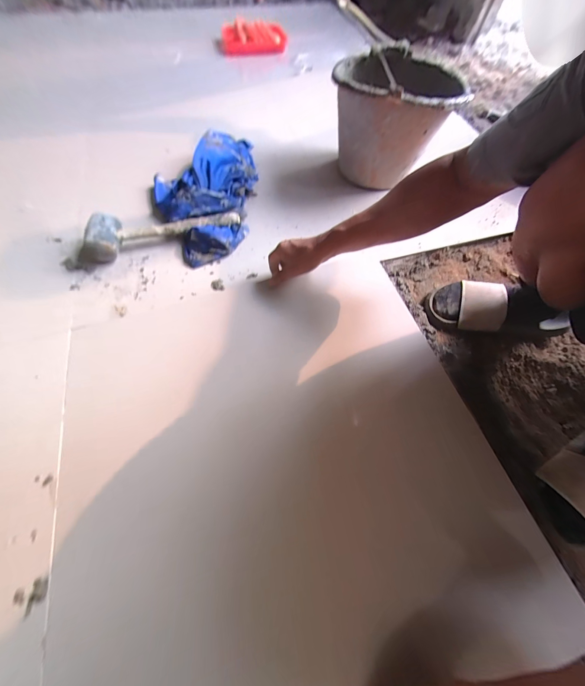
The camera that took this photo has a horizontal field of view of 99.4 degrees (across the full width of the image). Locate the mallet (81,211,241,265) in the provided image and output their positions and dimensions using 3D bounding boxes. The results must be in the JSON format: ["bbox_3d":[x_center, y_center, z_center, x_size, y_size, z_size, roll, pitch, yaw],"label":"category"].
[{"bbox_3d":[-0.278,-0.250,0.526,0.326,0.061,0.082,-19,67,-10],"label":"mallet"}]

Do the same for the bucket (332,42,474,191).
[{"bbox_3d":[0.223,-0.530,0.604,0.246,0.206,0.246,1,65,-1],"label":"bucket"}]

